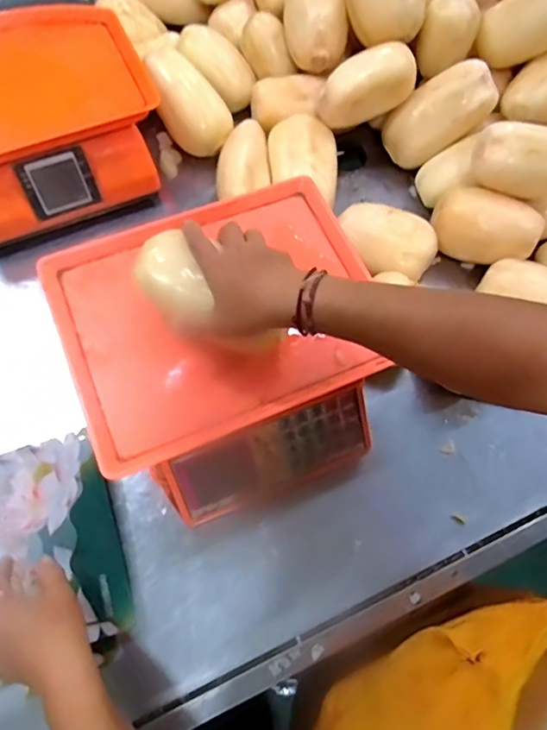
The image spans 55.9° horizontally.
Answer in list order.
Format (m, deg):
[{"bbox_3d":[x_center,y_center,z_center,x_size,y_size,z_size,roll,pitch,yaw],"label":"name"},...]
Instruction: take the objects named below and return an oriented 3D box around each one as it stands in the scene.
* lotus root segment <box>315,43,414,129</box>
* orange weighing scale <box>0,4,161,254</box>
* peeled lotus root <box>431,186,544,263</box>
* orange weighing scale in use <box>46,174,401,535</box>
[{"bbox_3d":[0.123,-0.354,0.653,0.126,0.061,0.061,-27,71,-13],"label":"lotus root segment"},{"bbox_3d":[-0.302,-0.307,0.658,0.286,0.130,0.259,-23,70,-12],"label":"orange weighing scale"},{"bbox_3d":[0.266,-0.168,0.639,0.132,0.060,0.068,15,67,4],"label":"peeled lotus root"},{"bbox_3d":[-0.043,-0.013,0.546,0.298,0.119,0.288,-22,70,-11],"label":"orange weighing scale in use"}]

